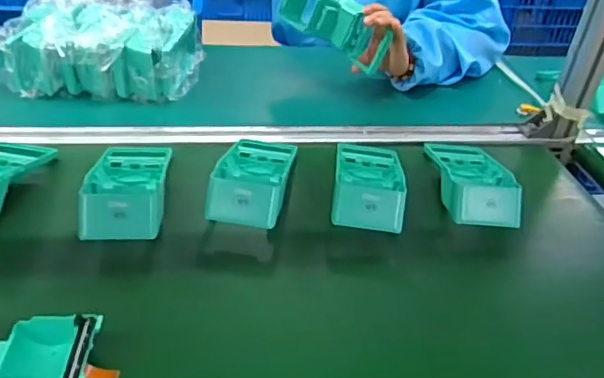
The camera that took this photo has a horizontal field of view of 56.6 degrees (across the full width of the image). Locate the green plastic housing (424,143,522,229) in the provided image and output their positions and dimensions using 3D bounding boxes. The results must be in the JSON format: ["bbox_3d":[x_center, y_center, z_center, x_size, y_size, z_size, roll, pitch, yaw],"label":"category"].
[{"bbox_3d":[0.214,-0.019,0.725,0.095,0.052,0.194,6,37,0],"label":"green plastic housing"}]

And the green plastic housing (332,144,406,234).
[{"bbox_3d":[0.080,-0.011,0.691,0.091,0.052,0.184,8,37,2],"label":"green plastic housing"}]

